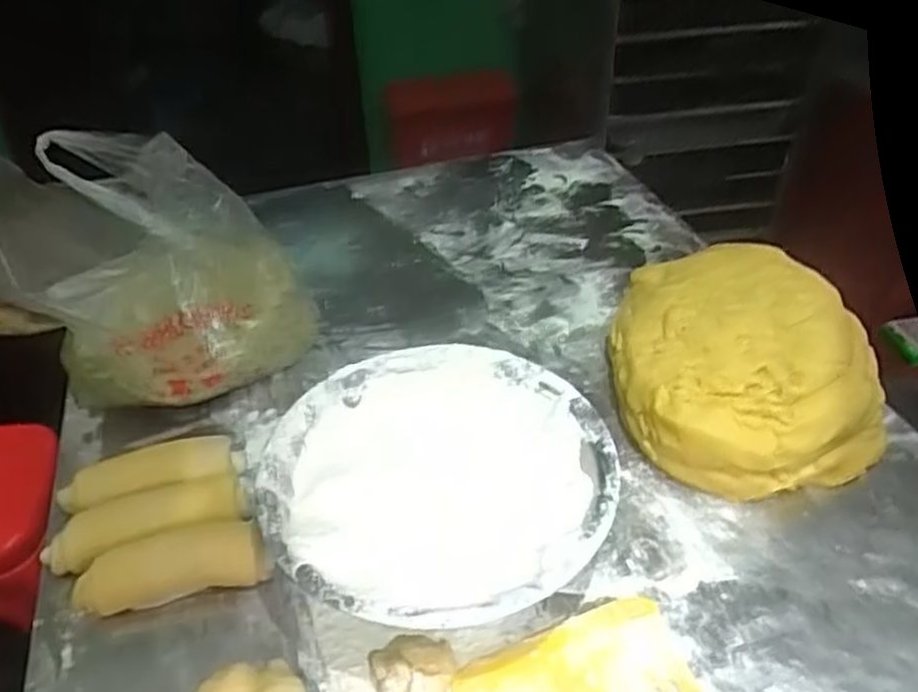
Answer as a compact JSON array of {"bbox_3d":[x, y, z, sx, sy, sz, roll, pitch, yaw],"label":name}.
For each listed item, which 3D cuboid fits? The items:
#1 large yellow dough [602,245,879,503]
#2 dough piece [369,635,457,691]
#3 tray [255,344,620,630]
[{"bbox_3d":[0.265,0.008,0.722,0.218,0.111,0.267,-6,40,-6],"label":"large yellow dough"},{"bbox_3d":[-0.032,0.232,0.525,0.059,0.029,0.047,-15,41,-15],"label":"dough piece"},{"bbox_3d":[-0.015,0.122,0.617,0.268,0.083,0.273,28,48,31],"label":"tray"}]

